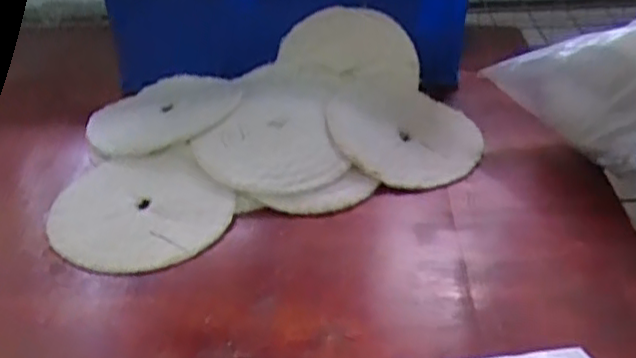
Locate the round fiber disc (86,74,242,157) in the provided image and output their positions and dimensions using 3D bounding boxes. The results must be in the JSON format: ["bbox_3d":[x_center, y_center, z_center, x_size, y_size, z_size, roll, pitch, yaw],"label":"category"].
[{"bbox_3d":[-0.194,-0.083,0.822,0.168,0.019,0.180,-2,37,1],"label":"round fiber disc"}]

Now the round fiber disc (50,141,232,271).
[{"bbox_3d":[-0.183,0.028,0.699,0.182,0.015,0.158,-4,45,-1],"label":"round fiber disc"}]

